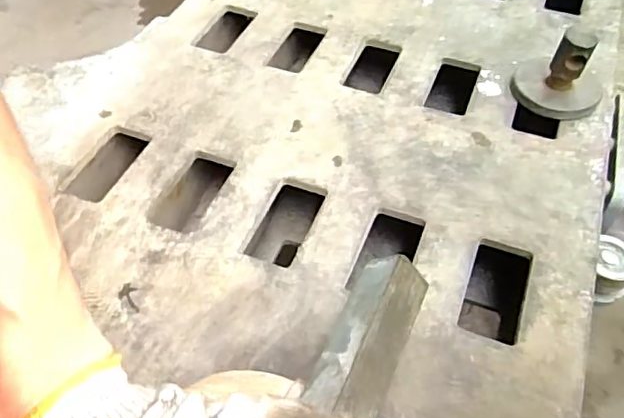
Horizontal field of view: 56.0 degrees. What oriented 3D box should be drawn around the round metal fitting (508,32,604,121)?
[{"bbox_3d":[0.303,-0.171,0.702,0.105,0.088,0.099,21,53,16],"label":"round metal fitting"}]

